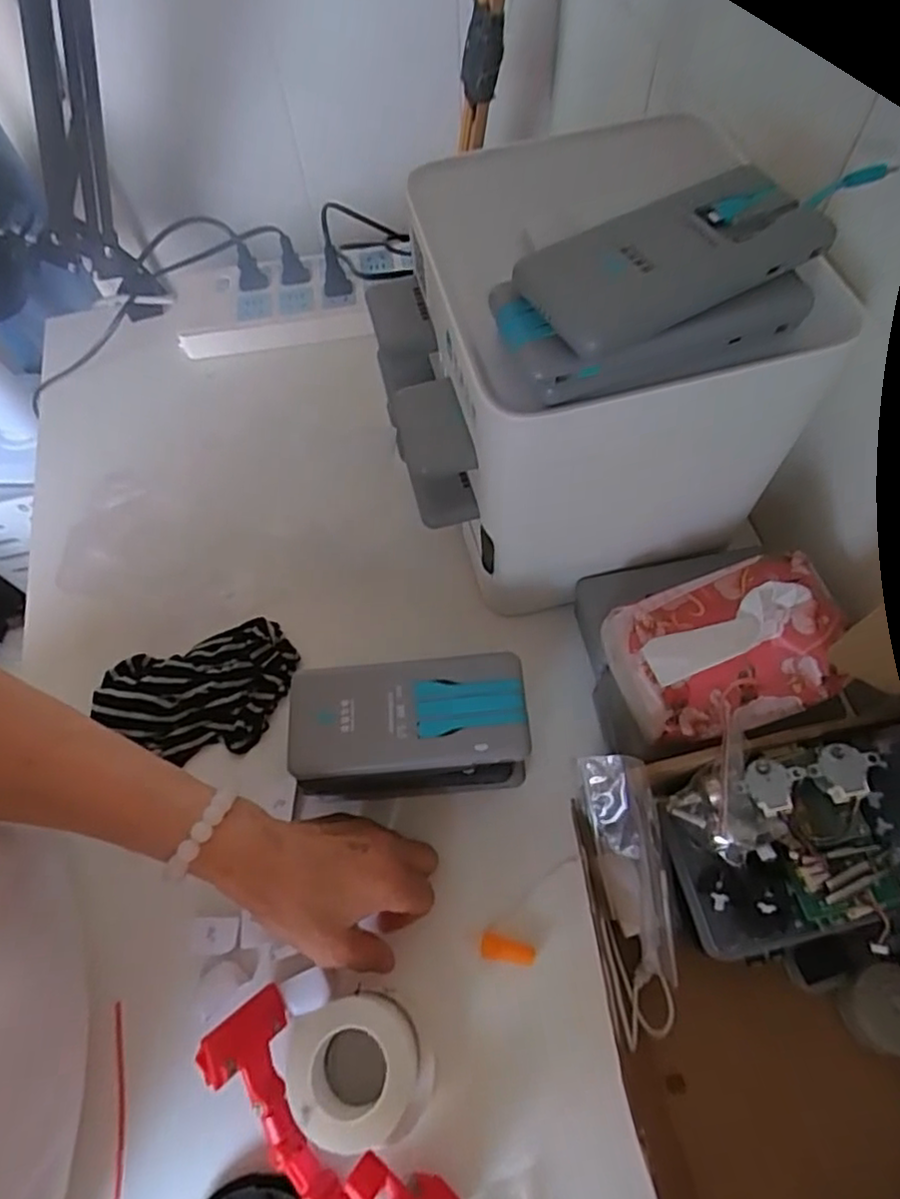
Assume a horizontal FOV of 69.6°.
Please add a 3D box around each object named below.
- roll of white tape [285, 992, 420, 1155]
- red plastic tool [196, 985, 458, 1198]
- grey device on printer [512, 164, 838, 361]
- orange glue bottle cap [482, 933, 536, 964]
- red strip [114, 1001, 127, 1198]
[{"bbox_3d":[-0.051,0.256,0.356,0.063,0.057,0.065,-1,63,2],"label":"roll of white tape"},{"bbox_3d":[-0.068,0.289,0.340,0.161,0.043,0.052,36,70,19],"label":"red plastic tool"},{"bbox_3d":[0.107,-0.164,0.307,0.144,0.015,0.065,-27,65,-10],"label":"grey device on printer"},{"bbox_3d":[0.036,0.219,0.404,0.033,0.010,0.014,6,63,6],"label":"orange glue bottle cap"},{"bbox_3d":[-0.194,0.304,0.379,0.006,0.006,0.117,-12,63,-3],"label":"red strip"}]

